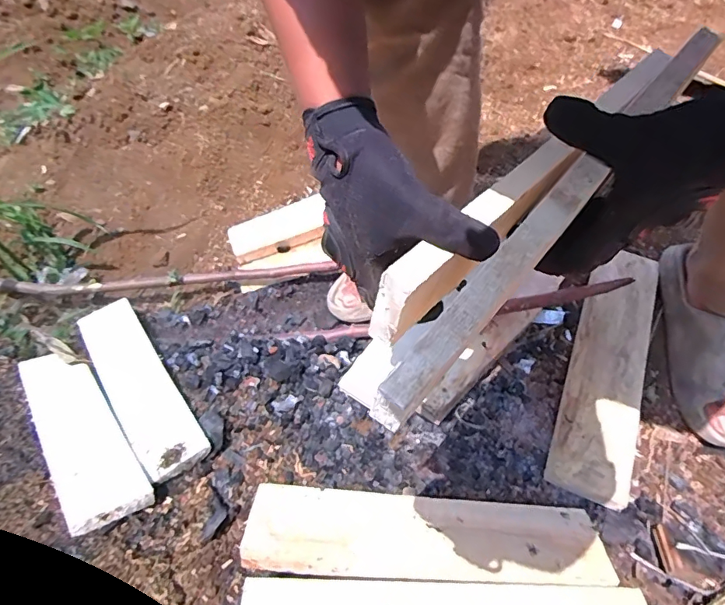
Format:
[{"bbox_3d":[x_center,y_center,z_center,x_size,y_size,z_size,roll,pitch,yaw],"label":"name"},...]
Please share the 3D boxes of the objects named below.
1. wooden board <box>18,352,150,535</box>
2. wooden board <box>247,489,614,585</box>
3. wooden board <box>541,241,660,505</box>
[{"bbox_3d":[-0.412,0.174,0.674,0.090,0.021,0.373,-19,35,-36],"label":"wooden board"},{"bbox_3d":[0.065,0.258,0.515,0.377,0.023,0.100,3,26,2],"label":"wooden board"},{"bbox_3d":[0.337,0.081,0.643,0.093,0.018,0.370,19,61,13],"label":"wooden board"}]

